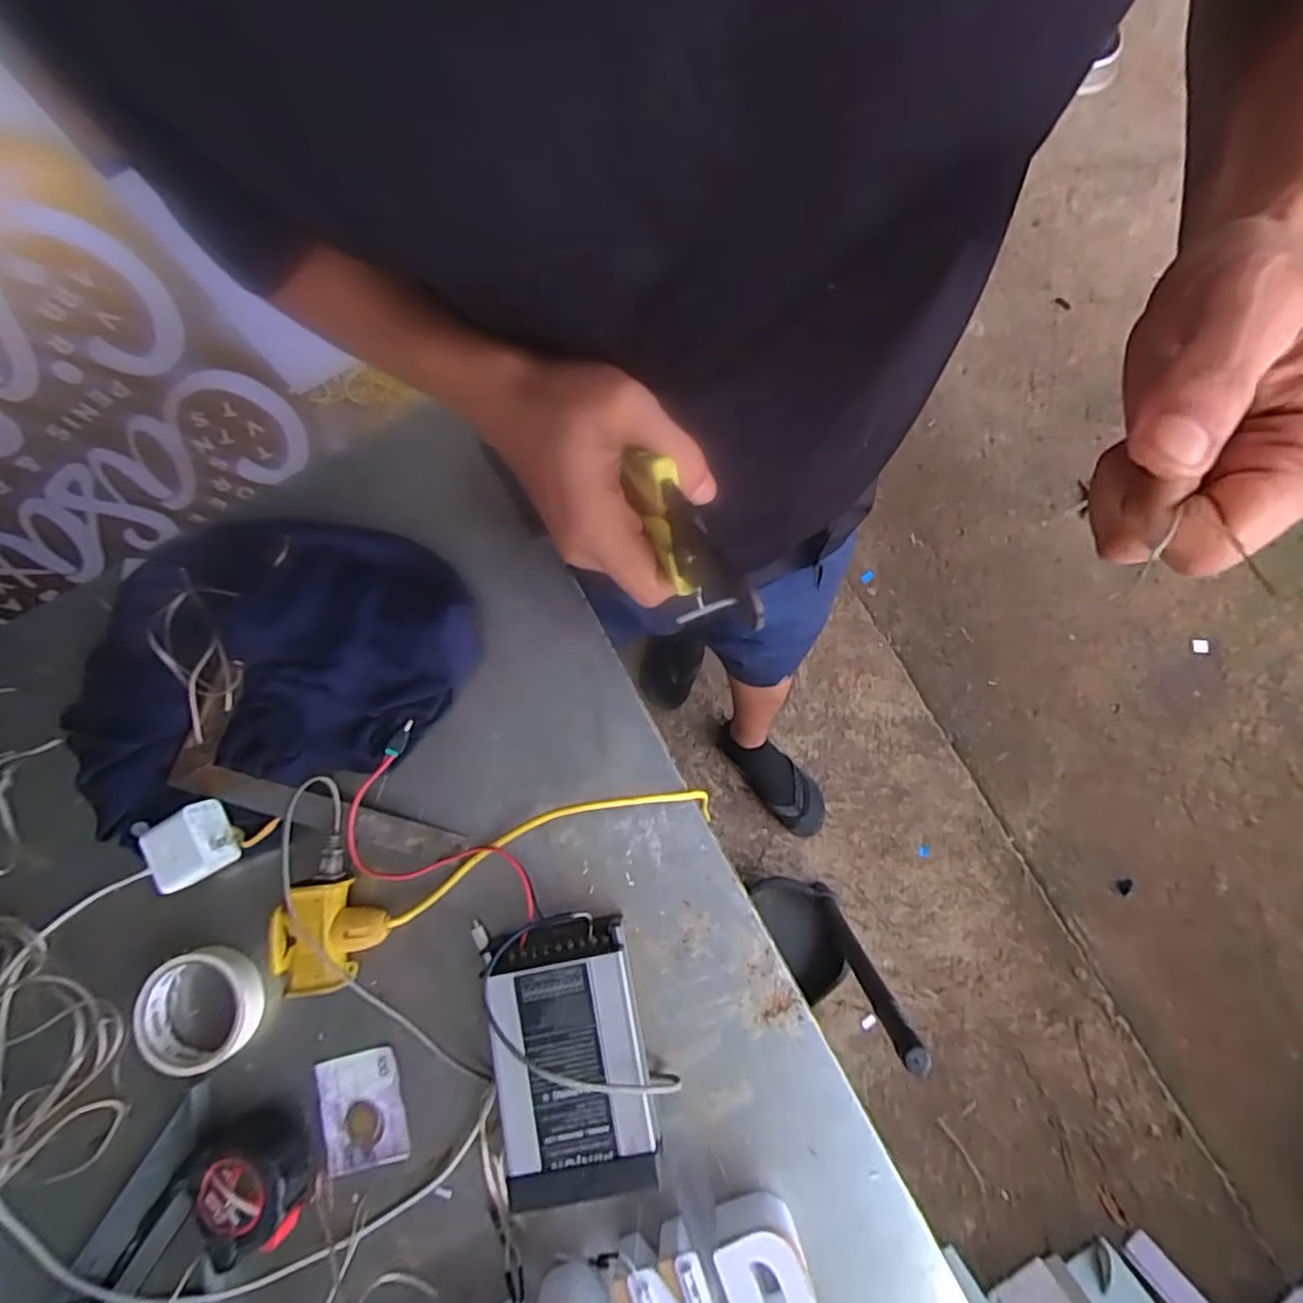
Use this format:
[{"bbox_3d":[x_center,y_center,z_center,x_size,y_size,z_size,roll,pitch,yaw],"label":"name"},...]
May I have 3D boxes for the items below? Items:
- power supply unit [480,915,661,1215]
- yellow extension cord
[{"bbox_3d":[-0.061,0.307,0.491,0.118,0.048,0.183,-8,78,0],"label":"power supply unit"},{"bbox_3d":[-0.125,0.183,0.523,0.362,0.046,0.079,-19,78,-2],"label":"yellow extension cord"}]

